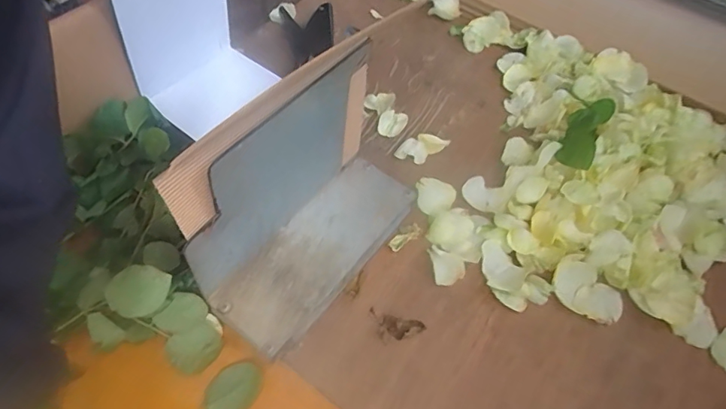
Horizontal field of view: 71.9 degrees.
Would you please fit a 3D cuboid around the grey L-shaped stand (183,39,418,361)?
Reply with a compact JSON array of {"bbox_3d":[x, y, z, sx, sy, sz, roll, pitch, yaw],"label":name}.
[{"bbox_3d":[-0.049,-0.002,0.438,0.115,0.160,0.216,34,59,18],"label":"grey L-shaped stand"}]

